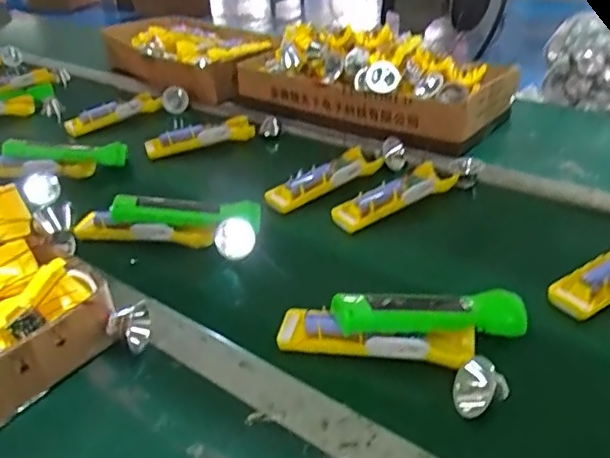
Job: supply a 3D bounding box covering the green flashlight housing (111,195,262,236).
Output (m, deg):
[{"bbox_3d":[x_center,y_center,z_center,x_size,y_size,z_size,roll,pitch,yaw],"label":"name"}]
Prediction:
[{"bbox_3d":[-0.133,-0.018,0.647,0.164,0.027,0.044,2,33,-11],"label":"green flashlight housing"}]

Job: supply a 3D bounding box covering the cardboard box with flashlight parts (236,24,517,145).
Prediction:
[{"bbox_3d":[0.087,-0.243,0.896,0.412,0.100,0.174,18,38,30],"label":"cardboard box with flashlight parts"}]

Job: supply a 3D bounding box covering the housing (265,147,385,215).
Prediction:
[{"bbox_3d":[0.026,-0.065,0.734,0.166,0.030,0.043,-27,39,-31],"label":"housing"}]

